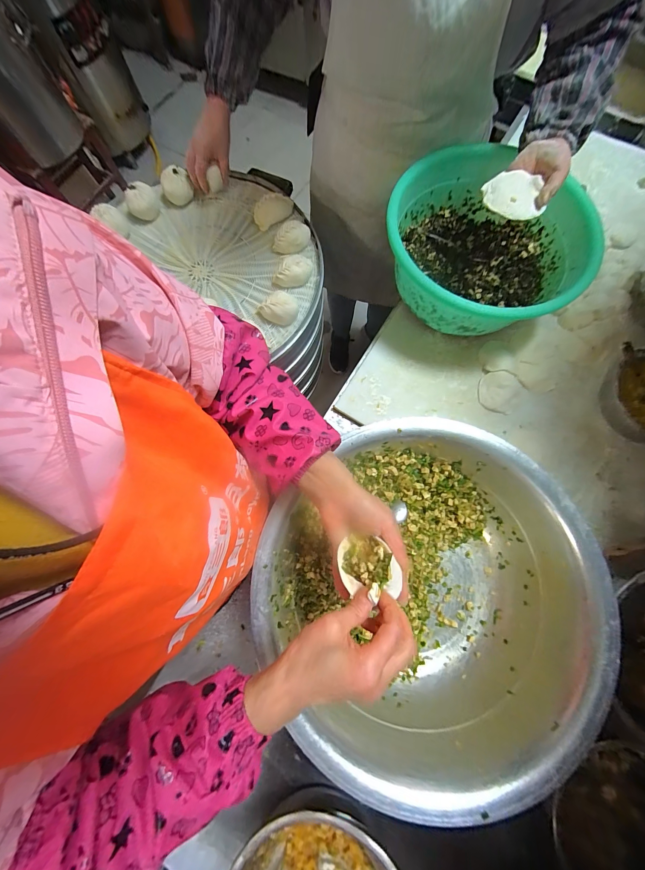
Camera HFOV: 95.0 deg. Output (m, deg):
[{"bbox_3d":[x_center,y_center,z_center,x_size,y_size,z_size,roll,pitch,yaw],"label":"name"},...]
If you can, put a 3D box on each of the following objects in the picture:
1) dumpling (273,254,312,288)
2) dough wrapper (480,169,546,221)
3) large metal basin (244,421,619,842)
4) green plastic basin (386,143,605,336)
[{"bbox_3d":[-0.066,-0.352,0.649,0.091,0.052,0.054,-8,77,-2],"label":"dumpling"},{"bbox_3d":[0.295,-0.377,0.460,0.087,0.020,0.092,2,74,-7],"label":"dough wrapper"},{"bbox_3d":[0.152,0.229,0.470,0.461,0.149,0.466,0,77,0],"label":"large metal basin"},{"bbox_3d":[0.309,-0.357,0.602,0.341,0.180,0.362,0,77,0],"label":"green plastic basin"}]

